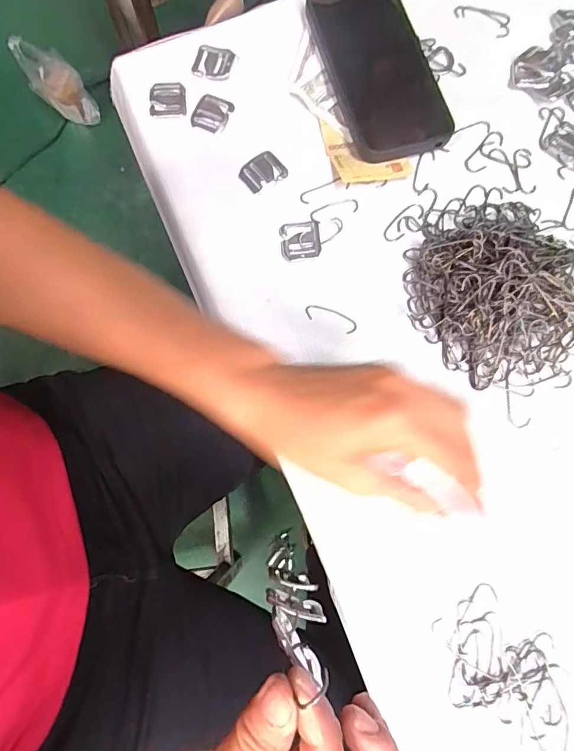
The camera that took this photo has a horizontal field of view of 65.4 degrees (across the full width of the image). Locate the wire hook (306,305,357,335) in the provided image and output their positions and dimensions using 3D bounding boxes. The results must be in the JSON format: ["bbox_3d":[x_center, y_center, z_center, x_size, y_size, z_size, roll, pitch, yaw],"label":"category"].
[{"bbox_3d":[0.034,-0.044,0.341,0.041,0.004,0.013,22,78,4],"label":"wire hook"}]

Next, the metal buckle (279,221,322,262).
[{"bbox_3d":[0.011,-0.107,0.351,0.031,0.004,0.032,-8,78,-3],"label":"metal buckle"}]

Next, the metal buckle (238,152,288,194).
[{"bbox_3d":[-0.020,-0.167,0.364,0.036,0.004,0.027,-34,80,-8],"label":"metal buckle"}]

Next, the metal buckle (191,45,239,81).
[{"bbox_3d":[-0.062,-0.268,0.382,0.035,0.004,0.029,17,78,3],"label":"metal buckle"}]

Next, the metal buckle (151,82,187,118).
[{"bbox_3d":[-0.100,-0.232,0.377,0.030,0.006,0.032,-1,77,-1],"label":"metal buckle"}]

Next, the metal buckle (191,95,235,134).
[{"bbox_3d":[-0.063,-0.220,0.374,0.028,0.004,0.032,22,78,4],"label":"metal buckle"}]

